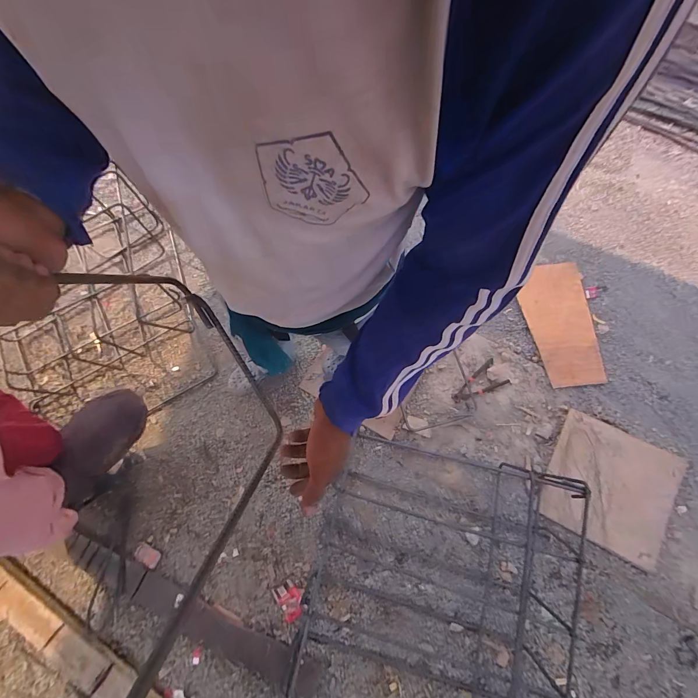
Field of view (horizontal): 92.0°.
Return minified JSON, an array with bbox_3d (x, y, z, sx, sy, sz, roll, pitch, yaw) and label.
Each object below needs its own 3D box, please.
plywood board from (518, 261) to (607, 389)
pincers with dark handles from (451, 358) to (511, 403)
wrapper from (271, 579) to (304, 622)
[{"bbox_3d":[0.842,-0.101,1.351,0.221,0.024,0.491,-11,76,18],"label":"plywood board"},{"bbox_3d":[0.498,0.145,1.287,0.218,0.016,0.109,-36,76,-9],"label":"pincers with dark handles"},{"bbox_3d":[-0.192,0.827,1.113,0.084,0.009,0.109,-34,76,-8],"label":"wrapper"}]

